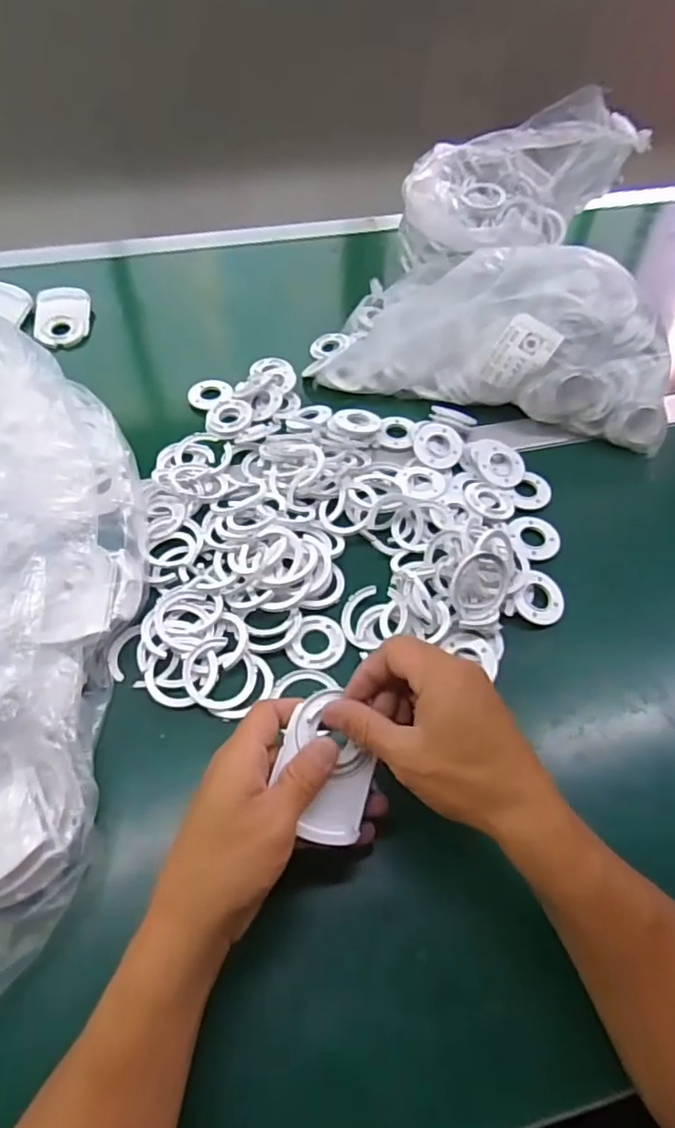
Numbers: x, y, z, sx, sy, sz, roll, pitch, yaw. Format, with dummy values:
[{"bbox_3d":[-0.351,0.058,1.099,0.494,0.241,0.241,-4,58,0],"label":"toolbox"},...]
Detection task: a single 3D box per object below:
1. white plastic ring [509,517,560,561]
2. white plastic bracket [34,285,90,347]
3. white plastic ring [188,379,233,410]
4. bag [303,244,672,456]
[{"bbox_3d":[0.168,-0.023,0.521,0.041,0.007,0.043,1,54,-1],"label":"white plastic ring"},{"bbox_3d":[-0.306,-0.274,0.681,0.057,0.011,0.082,-4,70,-12],"label":"white plastic bracket"},{"bbox_3d":[-0.128,-0.173,0.620,0.043,0.007,0.043,1,54,-1],"label":"white plastic ring"},{"bbox_3d":[0.153,-0.226,0.593,0.331,0.096,0.166,9,54,5],"label":"bag"}]

